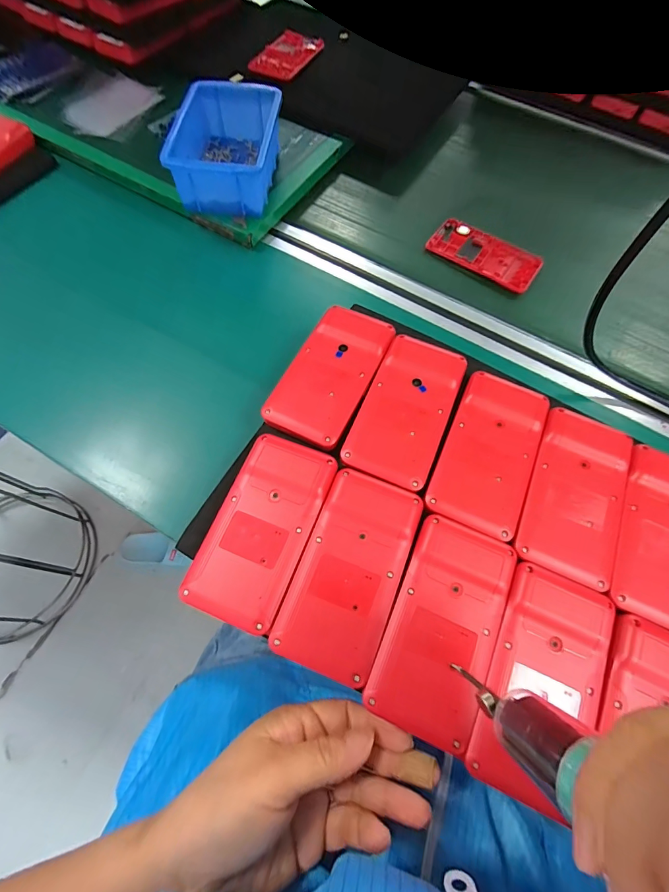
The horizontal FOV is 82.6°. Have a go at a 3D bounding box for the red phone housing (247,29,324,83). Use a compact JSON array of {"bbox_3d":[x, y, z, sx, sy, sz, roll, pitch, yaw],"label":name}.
[{"bbox_3d":[-0.059,-0.528,0.514,0.061,0.011,0.119,25,67,8],"label":"red phone housing"}]

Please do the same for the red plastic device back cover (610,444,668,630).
[{"bbox_3d":[0.222,0.059,0.249,0.061,0.008,0.116,24,66,7],"label":"red plastic device back cover"}]

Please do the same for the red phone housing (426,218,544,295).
[{"bbox_3d":[0.166,-0.214,0.420,0.119,0.011,0.057,33,68,11],"label":"red phone housing"}]

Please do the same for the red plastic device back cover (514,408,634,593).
[{"bbox_3d":[0.167,0.031,0.260,0.061,0.008,0.116,23,66,7],"label":"red plastic device back cover"}]

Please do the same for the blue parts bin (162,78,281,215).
[{"bbox_3d":[-0.110,-0.317,0.404,0.095,0.049,0.146,7,65,-1],"label":"blue parts bin"}]

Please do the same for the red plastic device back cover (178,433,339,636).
[{"bbox_3d":[-0.047,0.052,0.249,0.061,0.012,0.118,21,66,6],"label":"red plastic device back cover"}]

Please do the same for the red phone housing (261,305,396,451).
[{"bbox_3d":[-0.003,-0.057,0.294,0.062,0.009,0.119,26,67,8],"label":"red phone housing"}]

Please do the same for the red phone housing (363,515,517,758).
[{"bbox_3d":[0.066,0.106,0.227,0.061,0.012,0.116,23,66,7],"label":"red phone housing"}]

